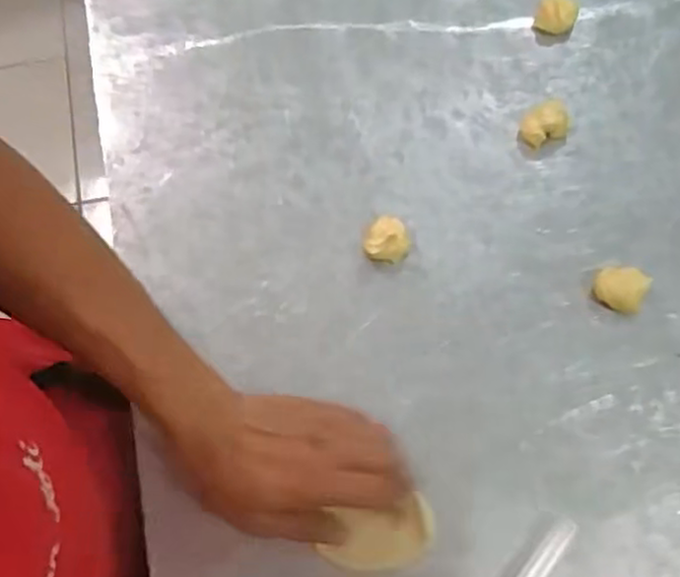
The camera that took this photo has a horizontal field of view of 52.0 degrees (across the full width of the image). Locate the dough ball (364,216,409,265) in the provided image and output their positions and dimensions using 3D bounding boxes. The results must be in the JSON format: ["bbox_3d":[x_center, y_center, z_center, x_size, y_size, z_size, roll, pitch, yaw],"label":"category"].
[{"bbox_3d":[0.039,-0.041,0.586,0.037,0.024,0.036,0,71,1],"label":"dough ball"}]

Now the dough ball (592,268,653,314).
[{"bbox_3d":[0.228,0.000,0.568,0.037,0.016,0.034,0,71,1],"label":"dough ball"}]

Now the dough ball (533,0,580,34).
[{"bbox_3d":[0.202,-0.258,0.653,0.037,0.019,0.038,15,72,6],"label":"dough ball"}]

